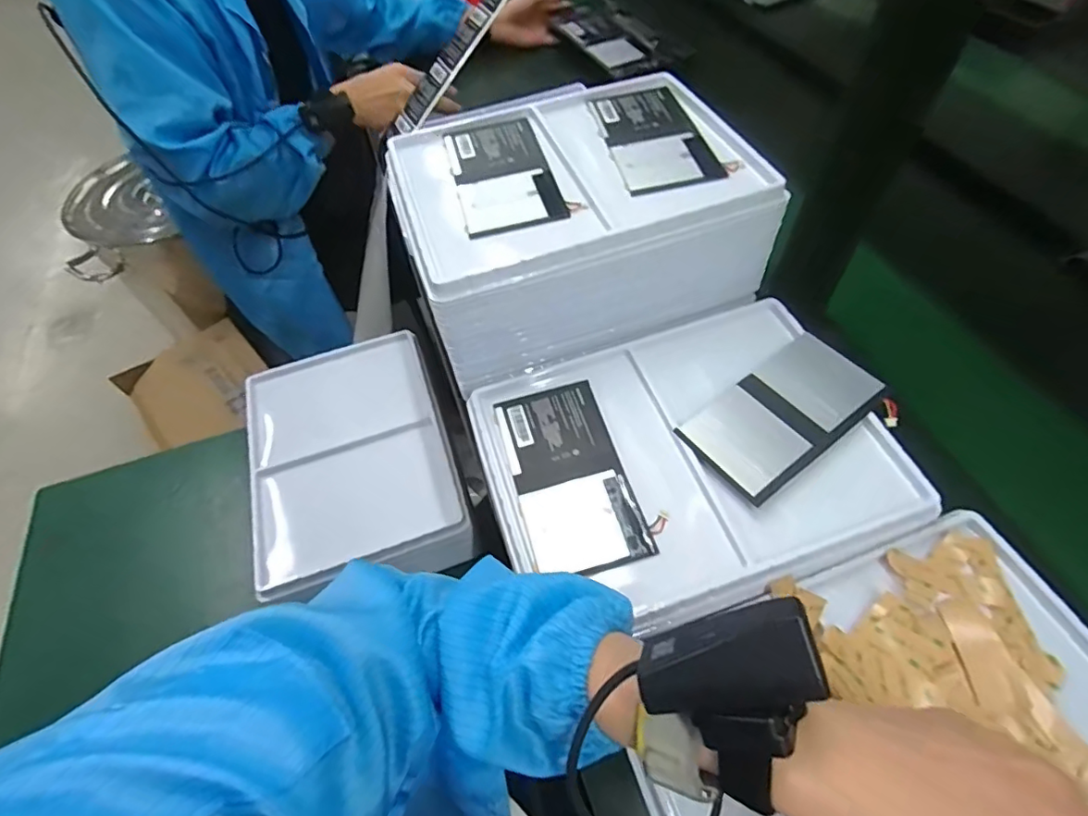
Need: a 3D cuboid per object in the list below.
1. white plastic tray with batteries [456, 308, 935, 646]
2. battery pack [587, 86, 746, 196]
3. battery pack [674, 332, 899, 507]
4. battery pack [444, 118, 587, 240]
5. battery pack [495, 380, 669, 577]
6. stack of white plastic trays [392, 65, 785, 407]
[{"bbox_3d":[0.123,0.034,0.466,0.331,0.023,0.244,-18,56,-9],"label":"white plastic tray with batteries"},{"bbox_3d":[0.111,-0.273,0.543,0.102,0.006,0.170,-13,55,-5],"label":"battery pack"},{"bbox_3d":[0.211,0.005,0.469,0.168,0.007,0.098,-33,59,-18],"label":"battery pack"},{"bbox_3d":[-0.041,-0.228,0.526,0.096,0.006,0.169,-14,55,-6],"label":"battery pack"},{"bbox_3d":[0.025,0.055,0.463,0.099,0.008,0.170,-13,55,-5],"label":"battery pack"},{"bbox_3d":[0.027,-0.199,0.563,0.334,0.114,0.257,-20,56,-10],"label":"stack of white plastic trays"}]

